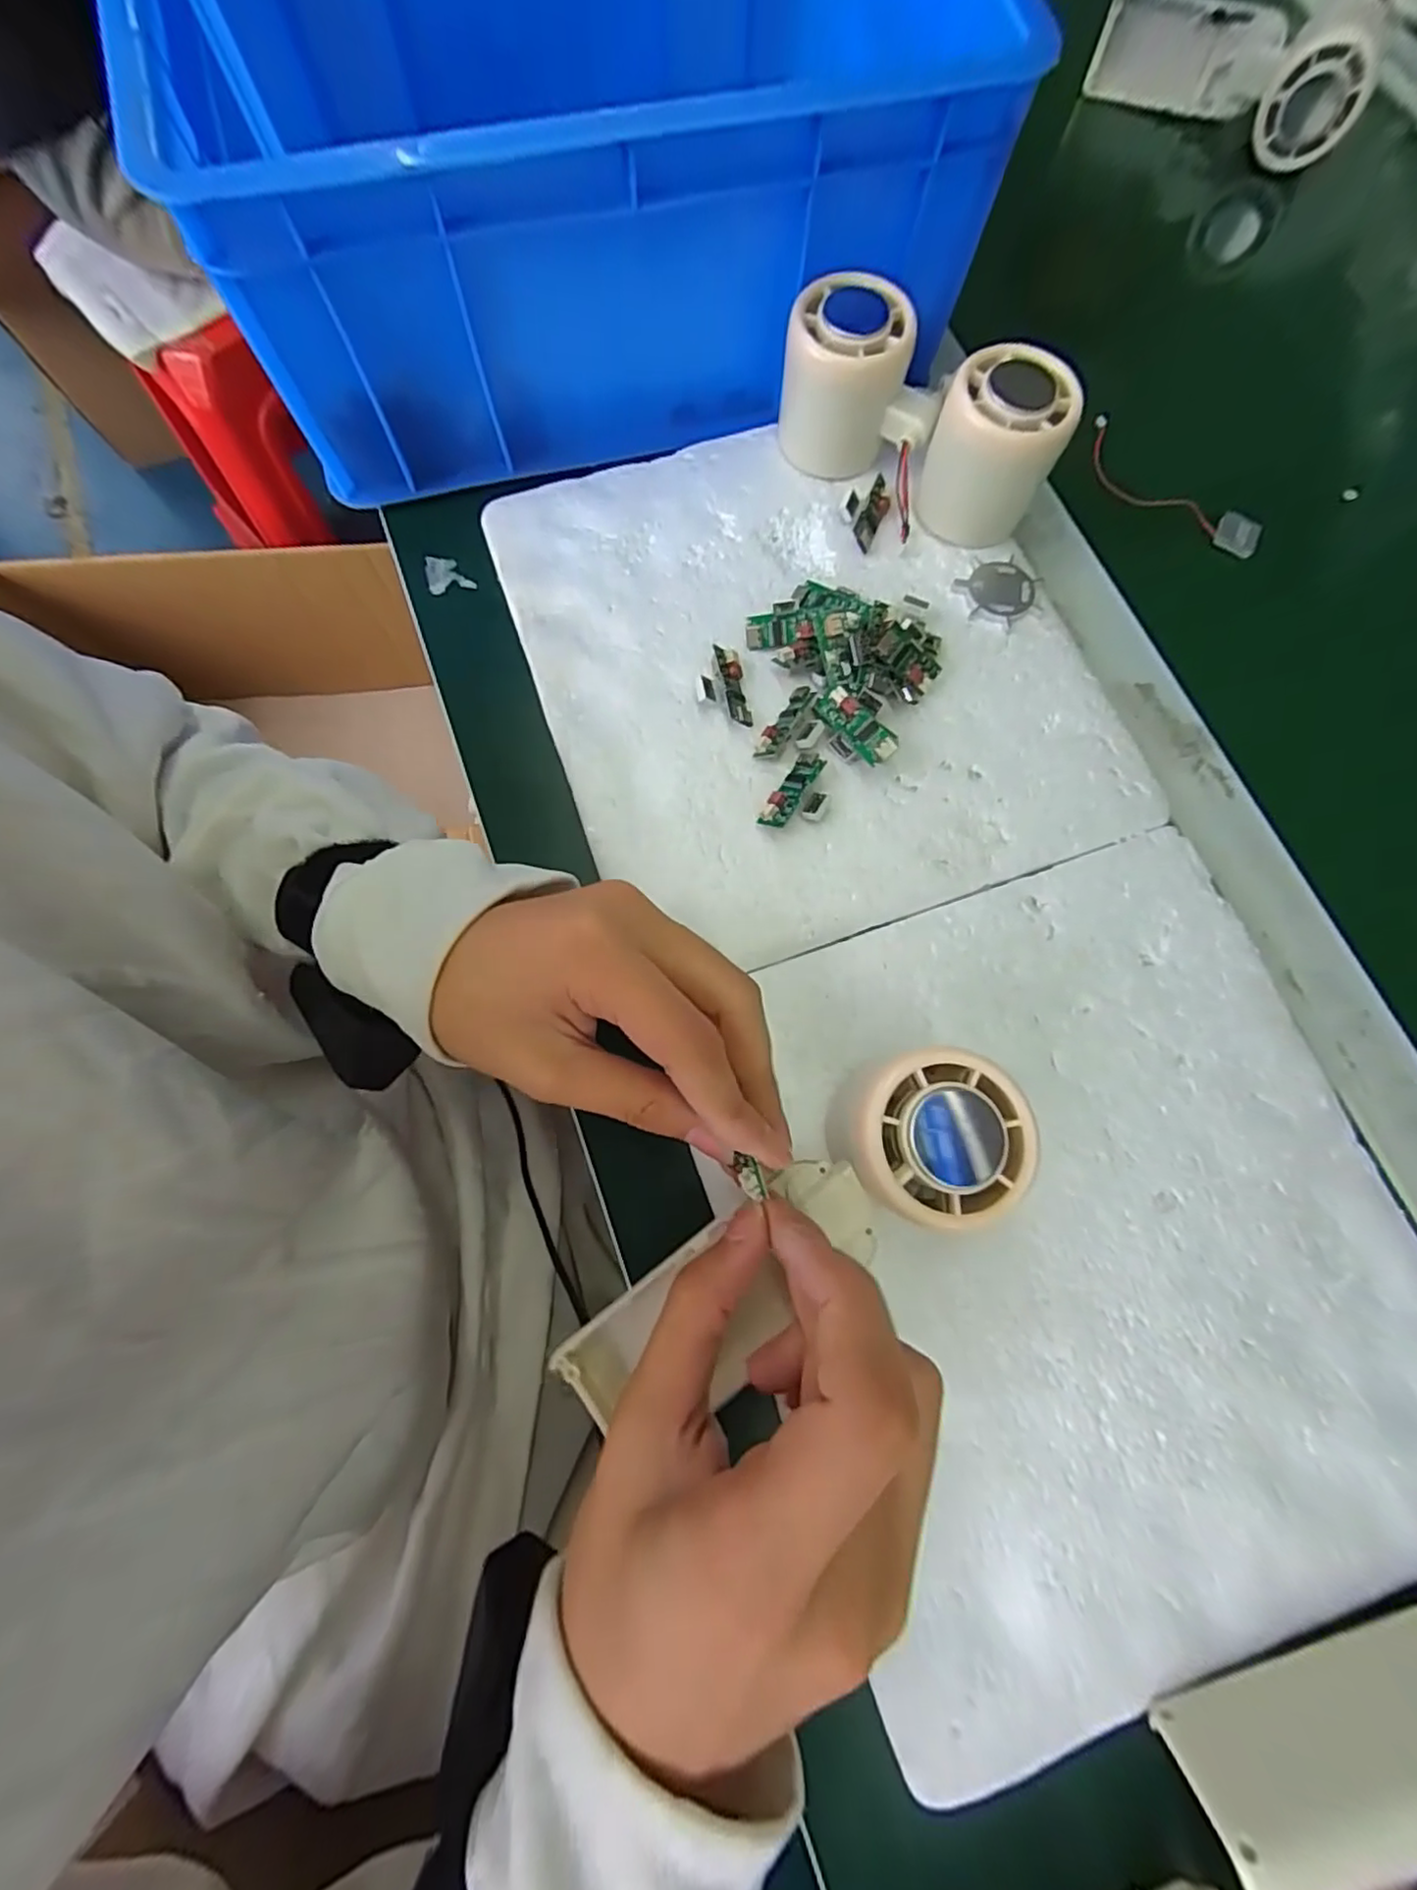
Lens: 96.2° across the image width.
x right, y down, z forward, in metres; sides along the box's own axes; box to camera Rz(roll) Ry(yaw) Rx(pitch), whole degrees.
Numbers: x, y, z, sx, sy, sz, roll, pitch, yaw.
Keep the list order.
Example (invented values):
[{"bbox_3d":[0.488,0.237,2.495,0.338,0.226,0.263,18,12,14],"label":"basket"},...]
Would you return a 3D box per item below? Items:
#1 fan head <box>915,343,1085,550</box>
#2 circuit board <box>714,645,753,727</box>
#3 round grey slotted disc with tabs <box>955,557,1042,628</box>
[{"bbox_3d":[0.131,-0.227,0.293,0.055,0.058,0.045,26,76,6],"label":"fan head"},{"bbox_3d":[0.011,-0.117,0.288,0.010,0.008,0.038,-11,76,-4],"label":"circuit board"},{"bbox_3d":[0.140,-0.172,0.307,0.038,0.006,0.033,9,75,2],"label":"round grey slotted disc with tabs"}]

